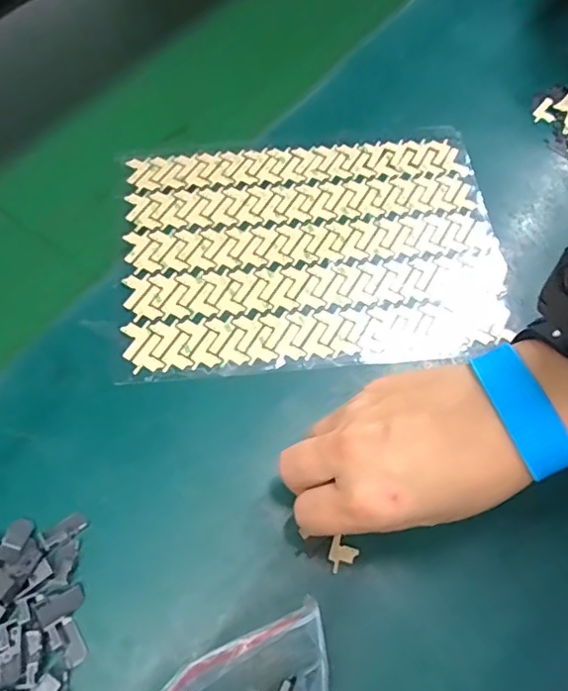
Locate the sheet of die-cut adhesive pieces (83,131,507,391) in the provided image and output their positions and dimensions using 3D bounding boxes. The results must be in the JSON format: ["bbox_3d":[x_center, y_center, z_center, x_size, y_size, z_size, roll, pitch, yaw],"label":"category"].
[{"bbox_3d":[0.018,-0.068,0.366,0.242,0.006,0.176,-6,63,-4],"label":"sheet of die-cut adhesive pieces"}]

